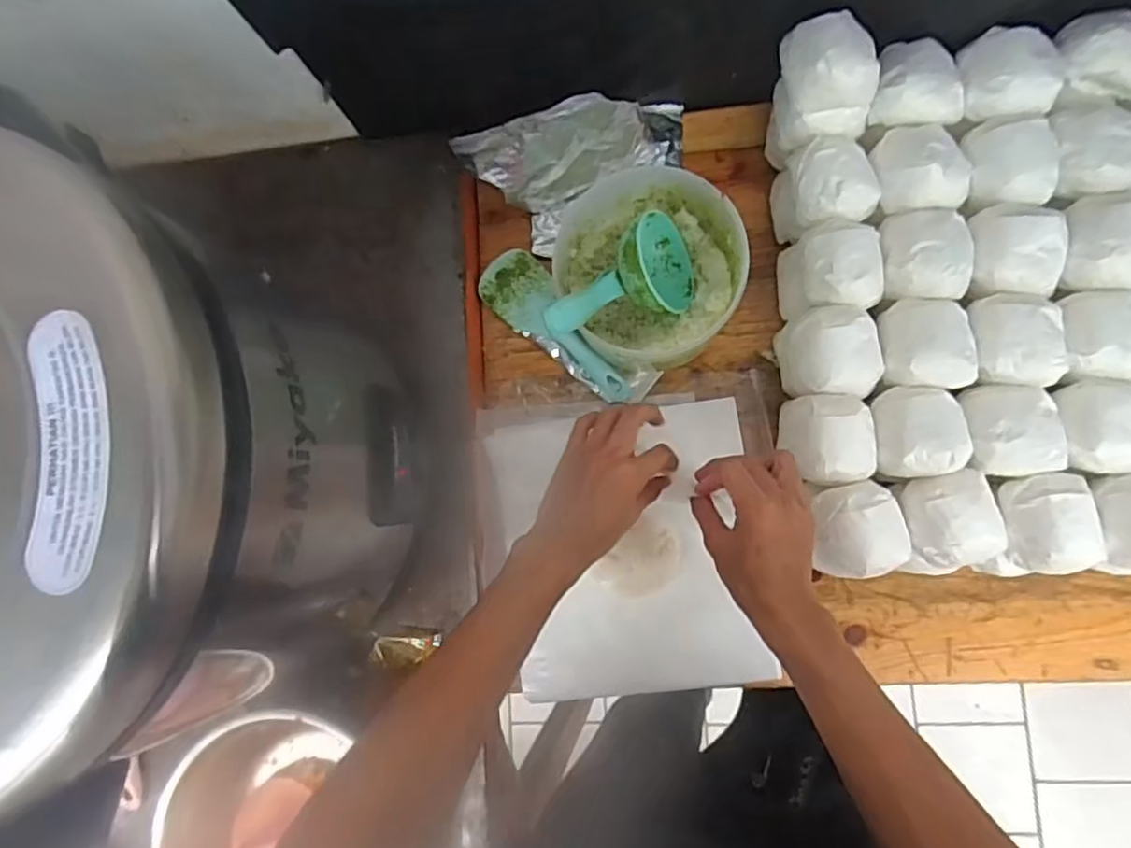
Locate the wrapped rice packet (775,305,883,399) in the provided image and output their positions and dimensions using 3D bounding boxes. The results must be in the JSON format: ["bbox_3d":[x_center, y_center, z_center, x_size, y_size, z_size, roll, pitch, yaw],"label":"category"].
[{"bbox_3d":[0.242,-0.064,0.599,0.074,0.082,0.081,-5,83,7],"label":"wrapped rice packet"}]

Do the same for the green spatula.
[{"bbox_3d":[-0.011,-0.097,0.673,0.065,0.024,0.195,-41,81,2],"label":"green spatula"}]

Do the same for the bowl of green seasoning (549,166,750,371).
[{"bbox_3d":[0.082,-0.140,0.623,0.148,0.118,0.161,-1,84,7],"label":"bowl of green seasoning"}]

